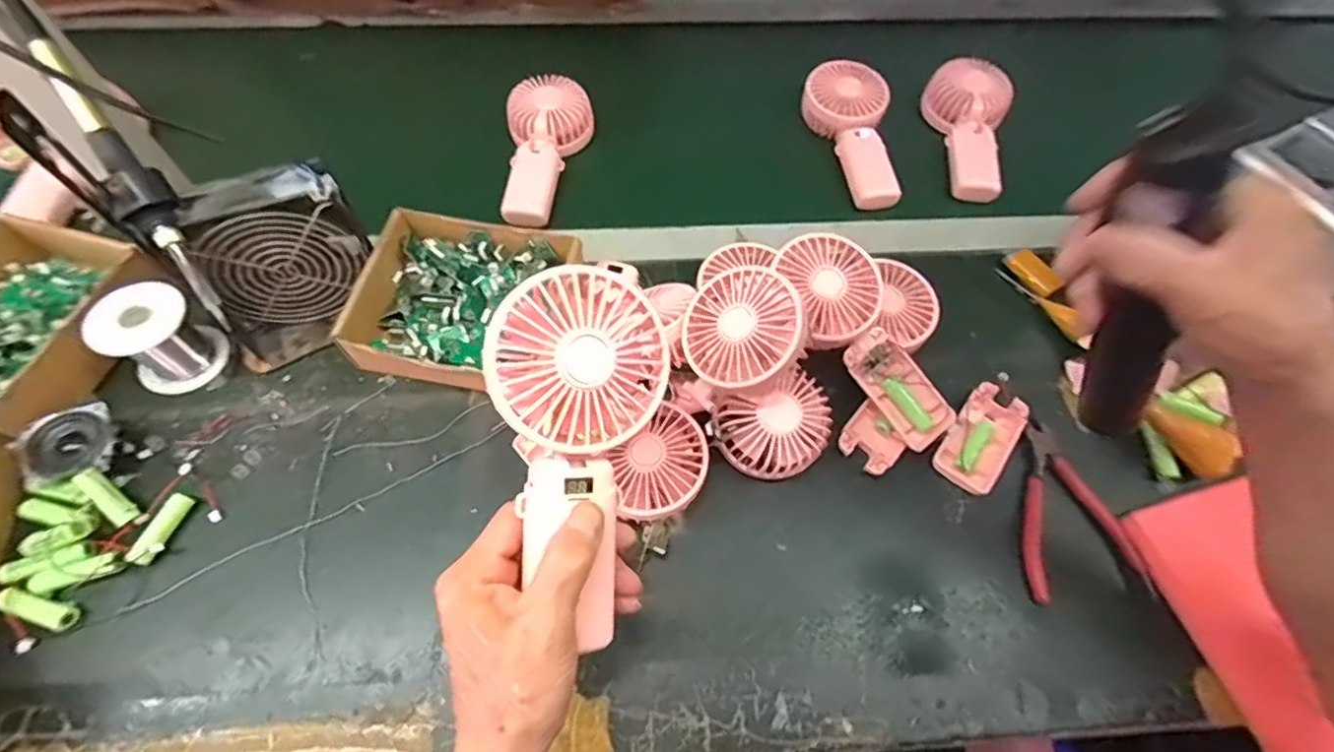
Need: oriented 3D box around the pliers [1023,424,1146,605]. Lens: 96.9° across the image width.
[{"bbox_3d":[0.305,0.100,0.460,0.088,0.018,0.128,-6,61,-6],"label":"pliers"}]

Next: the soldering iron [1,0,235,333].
[{"bbox_3d":[-0.329,-0.128,0.358,0.016,0.024,0.220,-31,98,-18],"label":"soldering iron"}]

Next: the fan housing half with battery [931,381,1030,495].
[{"bbox_3d":[0.257,0.047,0.479,0.047,0.019,0.094,34,65,16],"label":"fan housing half with battery"}]

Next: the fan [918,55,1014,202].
[{"bbox_3d":[0.333,-0.262,0.647,0.084,0.050,0.167,3,74,0],"label":"fan"}]

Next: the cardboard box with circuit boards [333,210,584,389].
[{"bbox_3d":[-0.171,-0.063,0.504,0.175,0.053,0.144,8,61,3],"label":"cardboard box with circuit boards"}]

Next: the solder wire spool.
[{"bbox_3d":[-0.399,-0.029,0.467,0.061,0.070,0.066,1,61,-2],"label":"solder wire spool"}]

